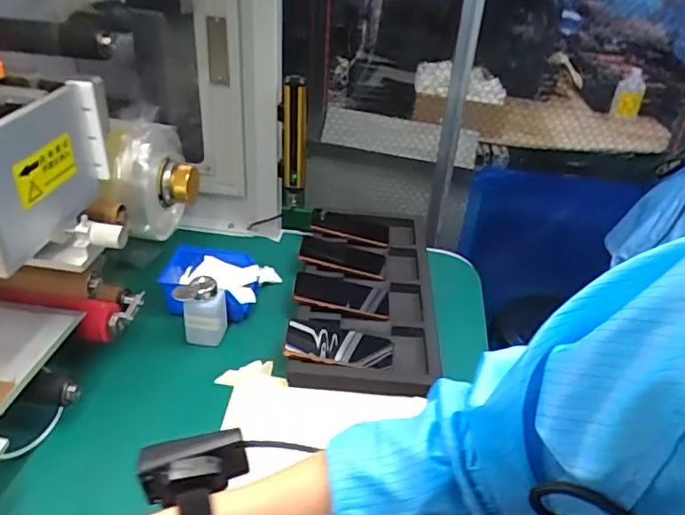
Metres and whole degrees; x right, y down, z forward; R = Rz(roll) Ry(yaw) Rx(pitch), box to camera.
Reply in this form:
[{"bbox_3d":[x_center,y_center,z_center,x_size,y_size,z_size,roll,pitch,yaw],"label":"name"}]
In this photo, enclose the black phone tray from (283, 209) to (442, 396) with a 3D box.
[{"bbox_3d":[0.041,0.044,0.971,0.236,0.069,0.459,6,32,1],"label":"black phone tray"}]

